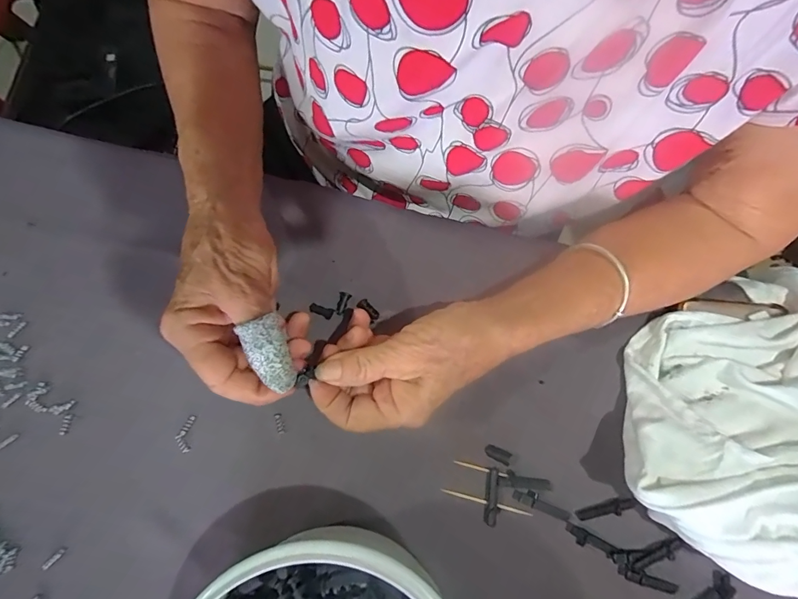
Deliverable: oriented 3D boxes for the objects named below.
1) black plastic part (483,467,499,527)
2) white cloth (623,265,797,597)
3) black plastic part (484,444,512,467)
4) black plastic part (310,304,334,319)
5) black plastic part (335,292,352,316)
[{"bbox_3d":[0.062,0.132,0.278,0.008,0.004,0.036,8,77,3],"label":"black plastic part"},{"bbox_3d":[0.262,0.073,0.260,0.206,0.058,0.208,21,78,6],"label":"white cloth"},{"bbox_3d":[0.068,0.106,0.284,0.018,0.004,0.009,24,78,7],"label":"black plastic part"},{"bbox_3d":[-0.058,0.008,0.307,0.018,0.004,0.008,22,78,6],"label":"black plastic part"},{"bbox_3d":[-0.042,0.003,0.308,0.009,0.005,0.017,15,77,5],"label":"black plastic part"}]

